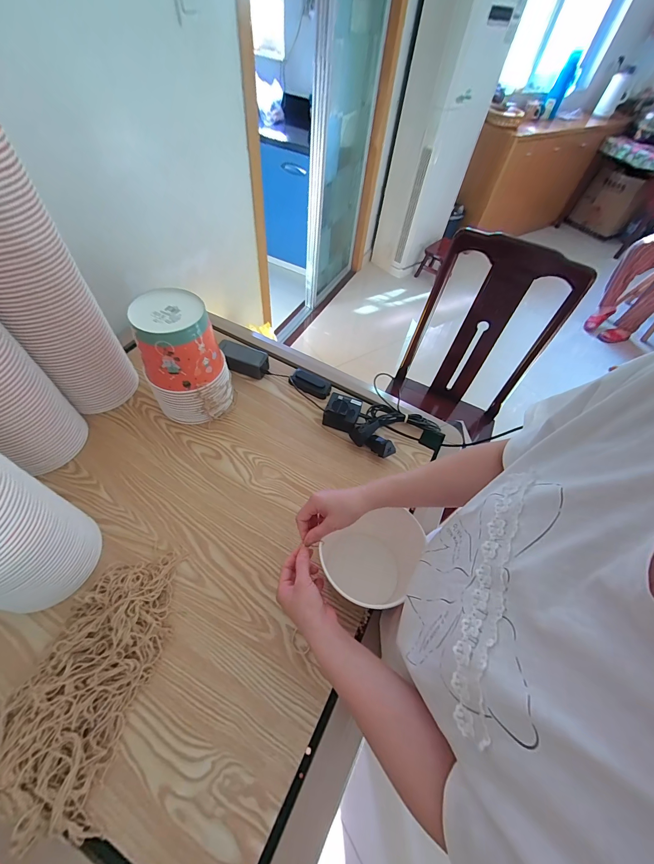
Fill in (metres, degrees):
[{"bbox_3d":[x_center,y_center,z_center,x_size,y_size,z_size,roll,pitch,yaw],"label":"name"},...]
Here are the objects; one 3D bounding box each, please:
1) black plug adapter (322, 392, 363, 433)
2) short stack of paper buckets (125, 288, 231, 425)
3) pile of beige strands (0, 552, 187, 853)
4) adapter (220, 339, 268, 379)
[{"bbox_3d":[0.036,-0.045,0.762,0.074,0.059,0.066,21,56,9],"label":"black plug adapter"},{"bbox_3d":[-0.291,-0.142,0.677,0.152,0.246,0.147,-18,59,-18],"label":"short stack of paper buckets"},{"bbox_3d":[-0.332,0.331,0.455,0.156,0.065,0.314,8,55,-1],"label":"pile of beige strands"},{"bbox_3d":[-0.210,-0.182,0.828,0.129,0.065,0.057,19,56,8],"label":"adapter"}]

